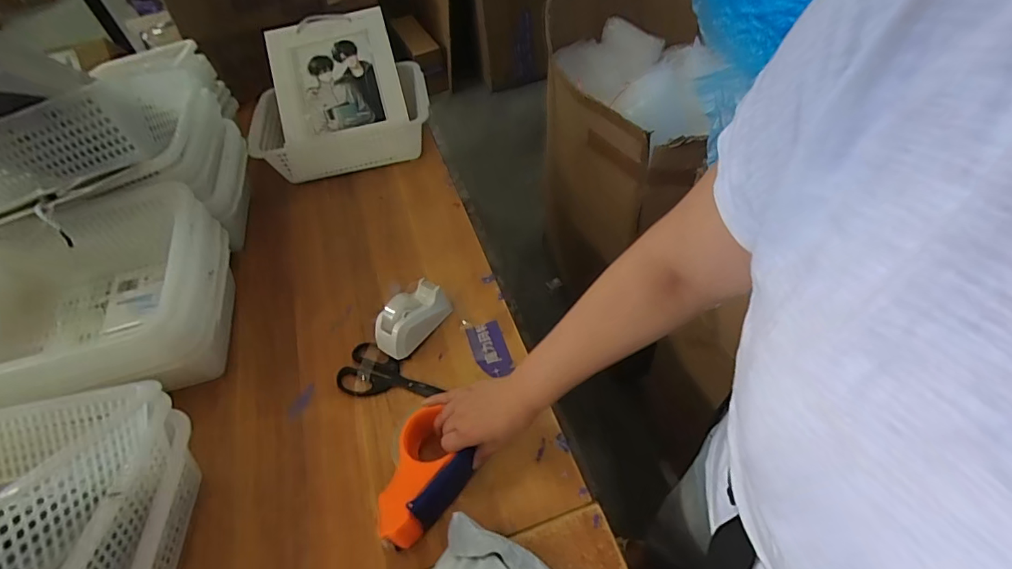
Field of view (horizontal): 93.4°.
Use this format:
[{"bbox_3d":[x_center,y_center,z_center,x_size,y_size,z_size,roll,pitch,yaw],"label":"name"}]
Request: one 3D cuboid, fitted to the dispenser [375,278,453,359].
[{"bbox_3d":[-0.135,0.046,0.687,0.049,0.072,0.115,31,60,28],"label":"dispenser"}]

